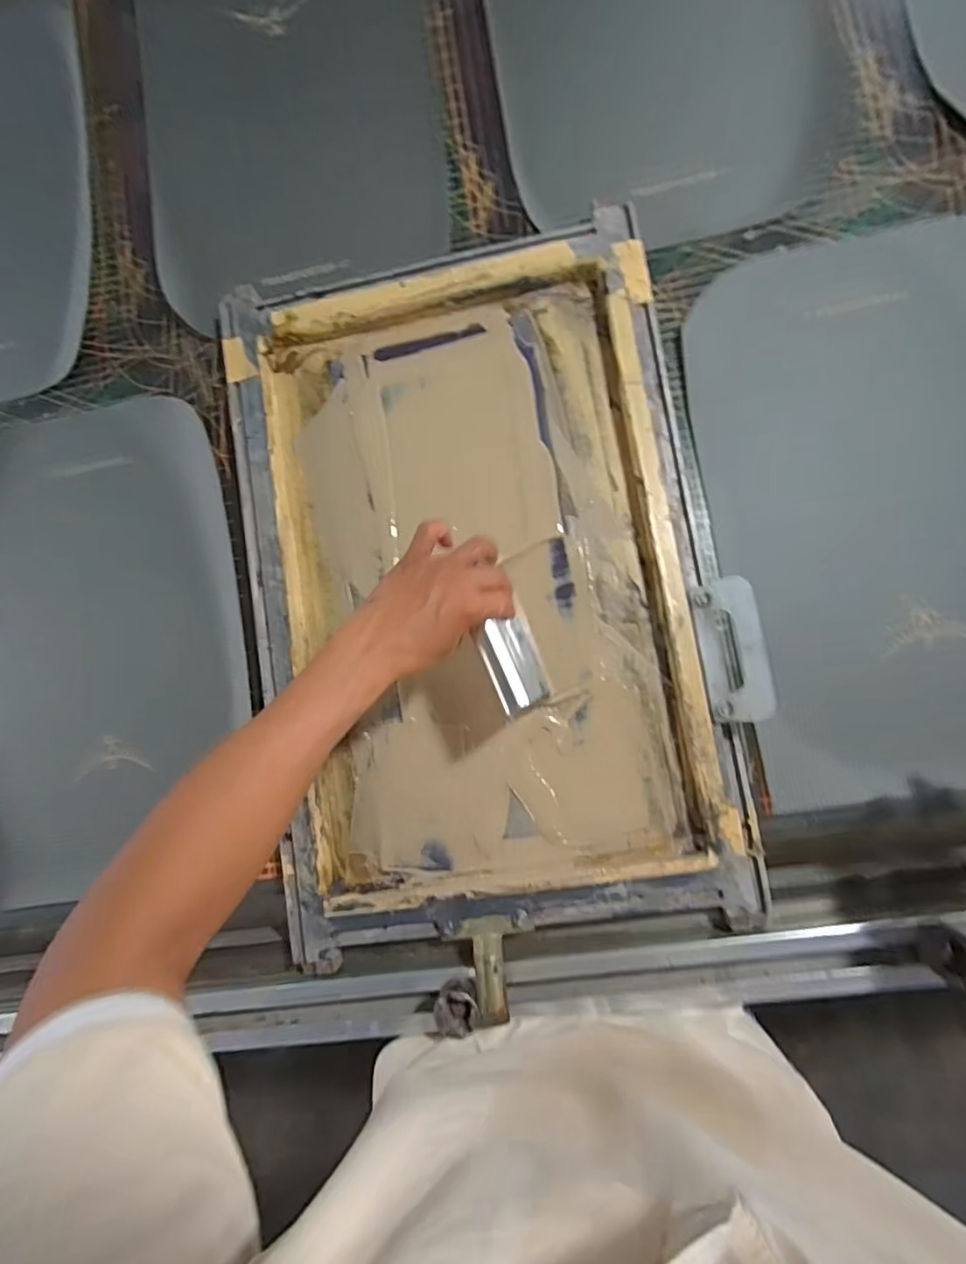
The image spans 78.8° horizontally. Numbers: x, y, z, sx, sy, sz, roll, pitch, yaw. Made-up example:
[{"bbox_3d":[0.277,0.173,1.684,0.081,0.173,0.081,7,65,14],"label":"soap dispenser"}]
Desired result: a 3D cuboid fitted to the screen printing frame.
[{"bbox_3d":[-0.003,-0.033,0.557,0.450,0.041,0.678,-9,83,7],"label":"screen printing frame"}]

